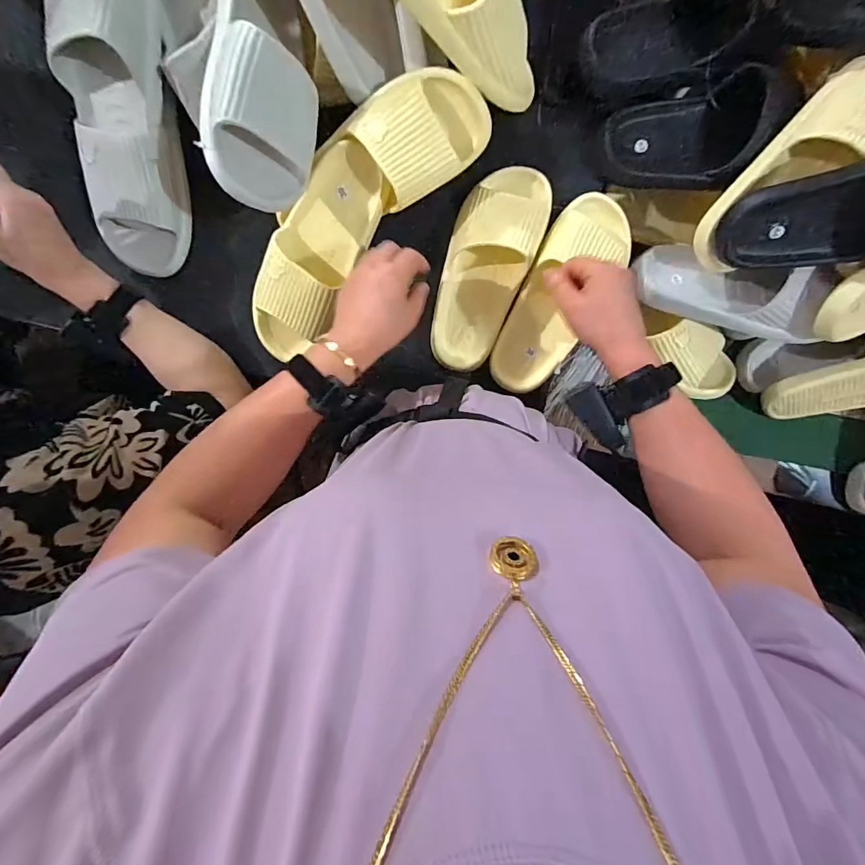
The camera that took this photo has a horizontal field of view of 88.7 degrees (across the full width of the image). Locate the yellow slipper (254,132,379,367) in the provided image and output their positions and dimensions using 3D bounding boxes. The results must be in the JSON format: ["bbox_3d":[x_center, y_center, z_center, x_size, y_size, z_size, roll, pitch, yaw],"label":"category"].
[{"bbox_3d":[-0.134,-0.194,0.497,0.093,0.055,0.239,30,105,-4],"label":"yellow slipper"}]

